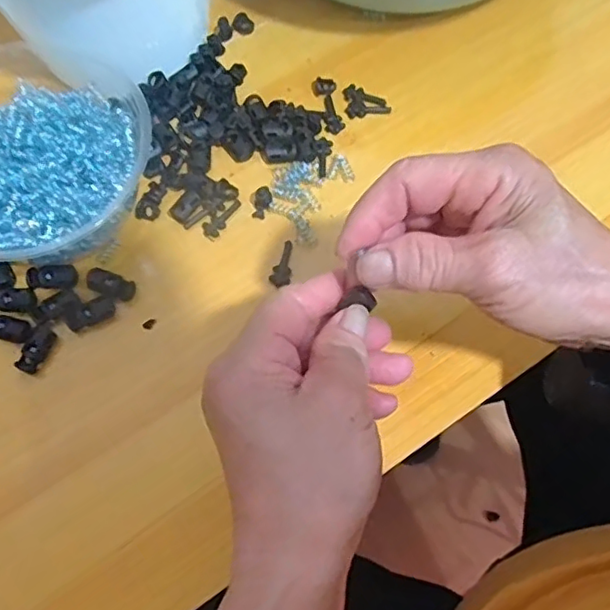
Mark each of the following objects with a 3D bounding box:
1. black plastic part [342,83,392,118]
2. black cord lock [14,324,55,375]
[{"bbox_3d":[0.041,-0.139,0.401,0.029,0.004,0.025,-10,71,-4],"label":"black plastic part"},{"bbox_3d":[-0.154,0.025,0.342,0.011,0.008,0.028,23,72,7],"label":"black cord lock"}]

